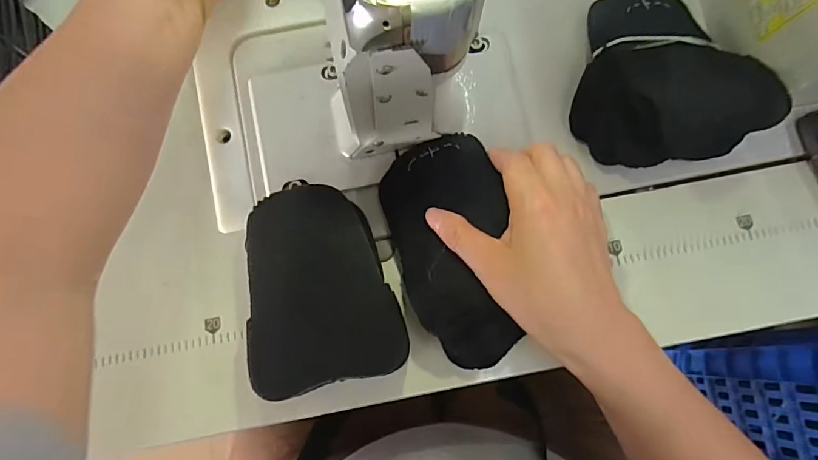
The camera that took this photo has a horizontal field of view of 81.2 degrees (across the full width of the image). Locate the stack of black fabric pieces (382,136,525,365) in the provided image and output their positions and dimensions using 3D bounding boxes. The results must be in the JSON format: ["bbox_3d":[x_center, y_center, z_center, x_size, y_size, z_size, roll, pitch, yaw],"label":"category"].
[{"bbox_3d":[0.028,0.013,0.319,0.075,0.041,0.157,-10,81,-2],"label":"stack of black fabric pieces"}]

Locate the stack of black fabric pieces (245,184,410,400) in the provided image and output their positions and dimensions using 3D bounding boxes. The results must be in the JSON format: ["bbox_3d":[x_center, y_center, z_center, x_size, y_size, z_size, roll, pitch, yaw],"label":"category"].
[{"bbox_3d":[-0.061,0.039,0.323,0.100,0.035,0.131,-11,76,-3],"label":"stack of black fabric pieces"}]

